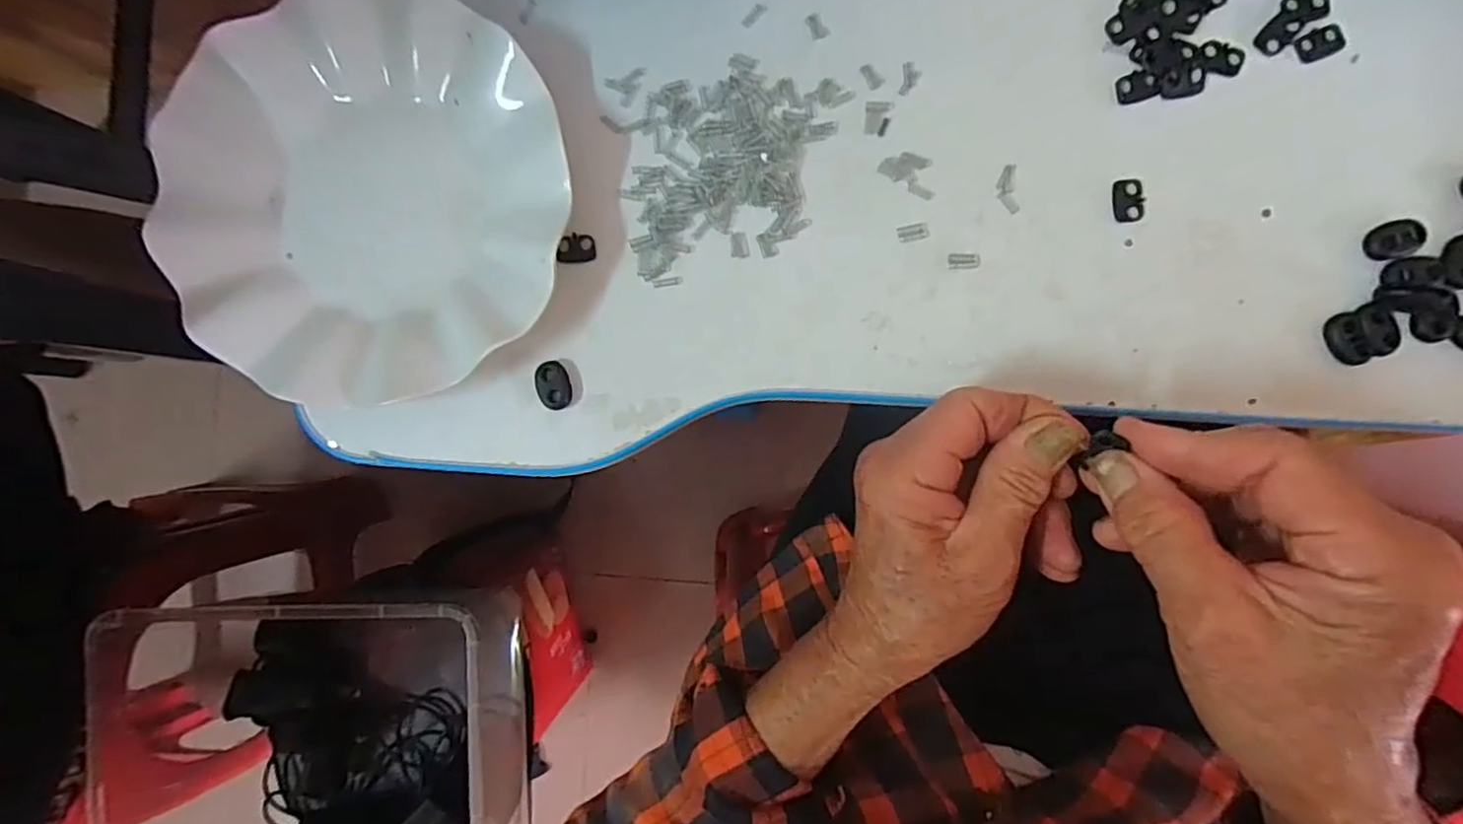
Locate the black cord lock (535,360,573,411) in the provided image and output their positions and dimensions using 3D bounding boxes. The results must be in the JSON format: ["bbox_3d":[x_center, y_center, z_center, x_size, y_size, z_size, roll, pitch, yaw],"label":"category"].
[{"bbox_3d":[-0.080,-0.012,0.298,0.015,0.004,0.022,-15,86,3],"label":"black cord lock"}]

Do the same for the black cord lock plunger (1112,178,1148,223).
[{"bbox_3d":[0.170,-0.090,0.282,0.013,0.004,0.018,-7,86,4],"label":"black cord lock plunger"}]

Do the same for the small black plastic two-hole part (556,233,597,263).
[{"bbox_3d":[-0.070,-0.074,0.300,0.017,0.005,0.012,-1,86,4],"label":"small black plastic two-hole part"}]

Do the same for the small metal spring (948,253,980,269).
[{"bbox_3d":[0.100,-0.065,0.286,0.013,0.004,0.007,1,87,4],"label":"small metal spring"}]

